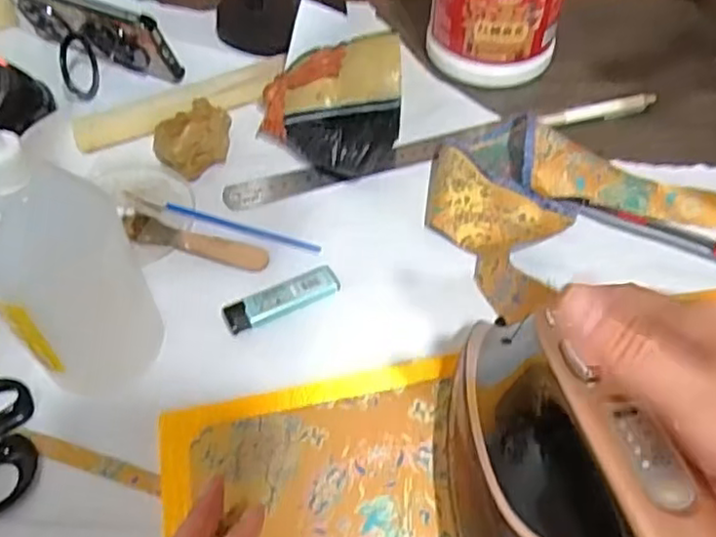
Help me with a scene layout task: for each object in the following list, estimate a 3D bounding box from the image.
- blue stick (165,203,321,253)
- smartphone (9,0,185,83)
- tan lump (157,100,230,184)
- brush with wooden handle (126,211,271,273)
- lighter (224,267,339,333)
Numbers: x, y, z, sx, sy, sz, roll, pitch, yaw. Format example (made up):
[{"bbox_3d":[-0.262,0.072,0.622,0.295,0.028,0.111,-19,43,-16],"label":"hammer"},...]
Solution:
[{"bbox_3d":[-0.085,-0.030,0.490,0.123,0.004,0.009,16,55,13],"label":"blue stick"},{"bbox_3d":[-0.236,-0.209,0.580,0.162,0.074,0.014,21,66,16],"label":"smartphone"},{"bbox_3d":[-0.127,-0.099,0.520,0.059,0.039,0.050,-17,55,-12],"label":"tan lump"},{"bbox_3d":[-0.117,-0.018,0.473,0.107,0.008,0.025,14,55,12],"label":"brush with wooden handle"},{"bbox_3d":[-0.052,0.020,0.449,0.078,0.007,0.025,-22,56,-15],"label":"lighter"}]

